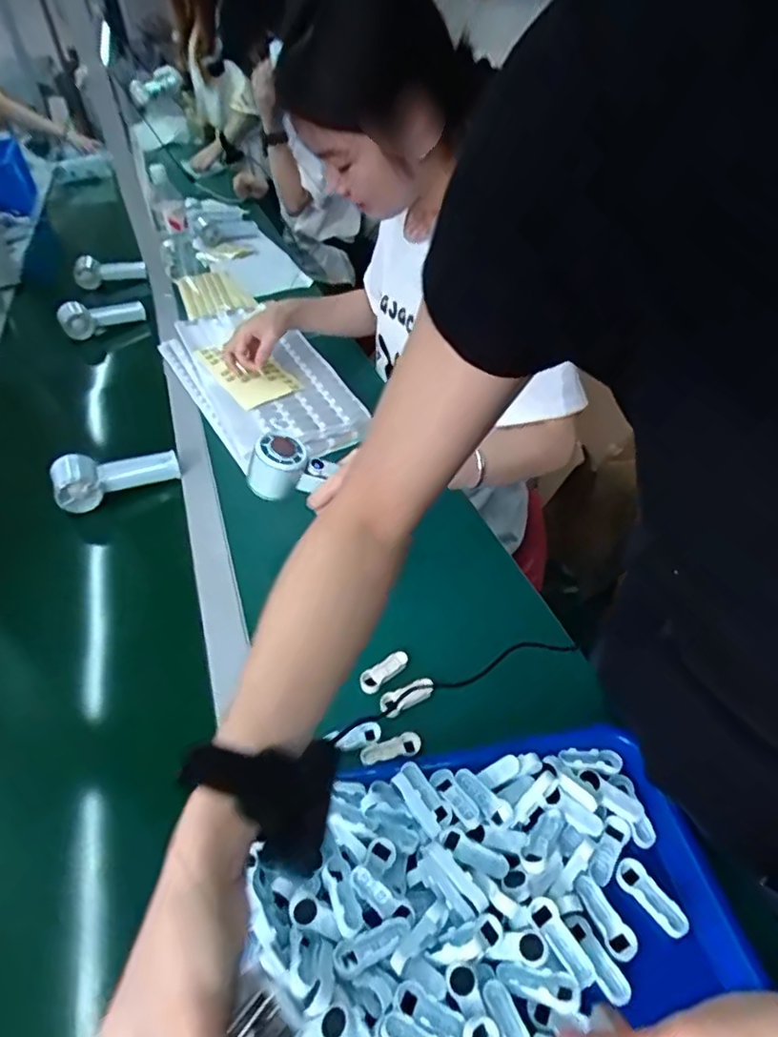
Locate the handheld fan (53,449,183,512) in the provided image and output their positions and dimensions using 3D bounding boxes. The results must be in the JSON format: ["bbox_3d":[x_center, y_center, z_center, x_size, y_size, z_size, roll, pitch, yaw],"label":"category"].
[{"bbox_3d":[-0.353,-0.061,0.767,0.148,0.058,0.041,-22,46,-21],"label":"handheld fan"}]

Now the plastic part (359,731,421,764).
[{"bbox_3d":[0.002,0.194,0.495,0.051,0.006,0.021,-18,45,-14],"label":"plastic part"}]

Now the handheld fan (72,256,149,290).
[{"bbox_3d":[-0.623,-0.552,1.328,0.053,0.065,0.211,15,29,18],"label":"handheld fan"}]

